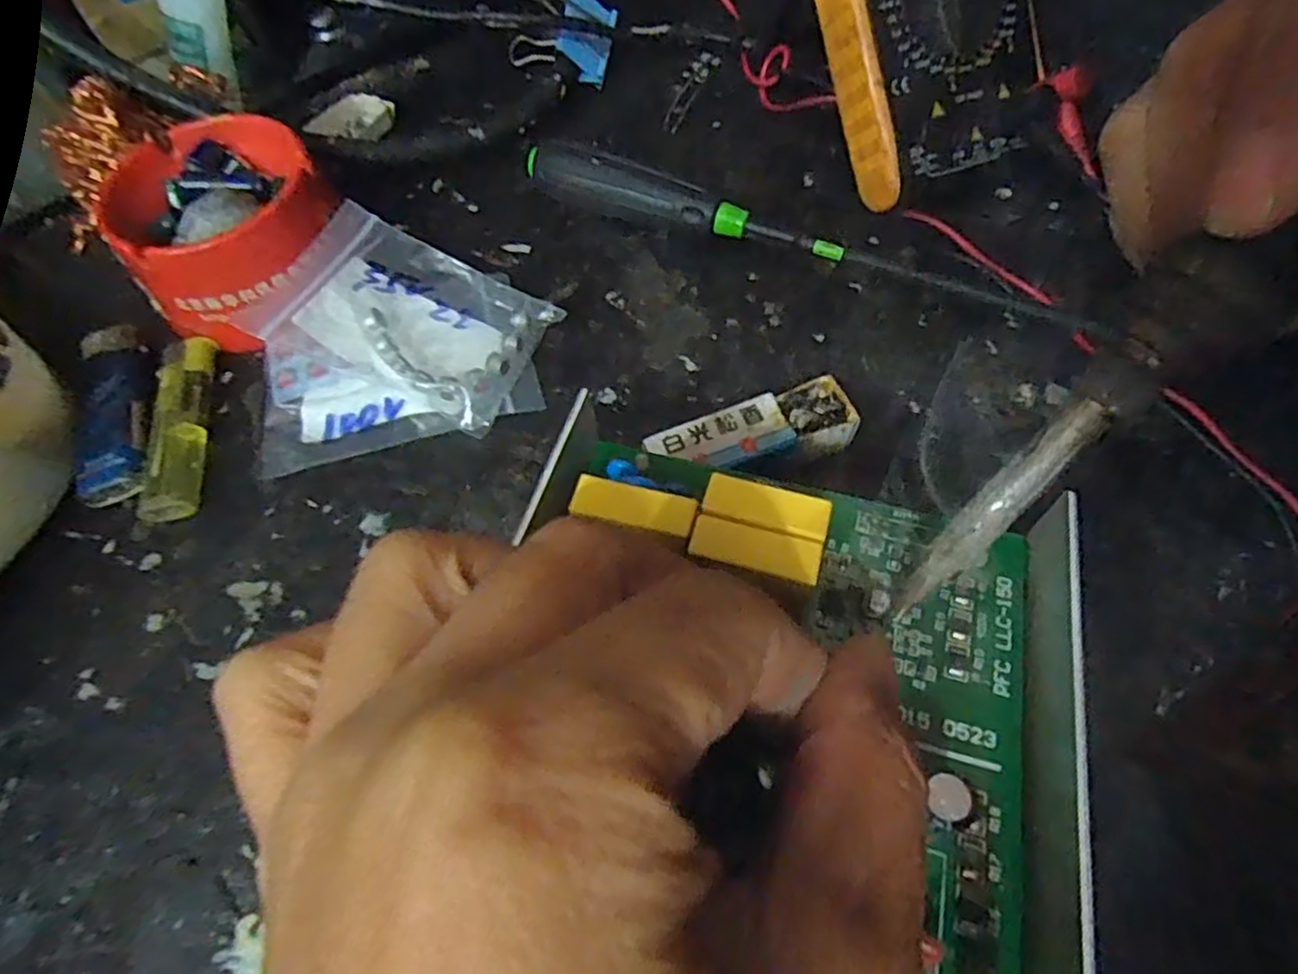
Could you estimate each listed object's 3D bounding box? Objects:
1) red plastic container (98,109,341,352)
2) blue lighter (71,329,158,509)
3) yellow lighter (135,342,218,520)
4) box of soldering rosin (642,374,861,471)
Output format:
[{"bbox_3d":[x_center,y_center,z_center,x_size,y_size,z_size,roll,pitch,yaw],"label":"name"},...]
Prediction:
[{"bbox_3d":[-0.166,-0.105,0.275,0.081,0.041,0.087,-35,65,-14],"label":"red plastic container"},{"bbox_3d":[-0.201,-0.032,0.259,0.026,0.008,0.082,-22,63,-8],"label":"blue lighter"},{"bbox_3d":[-0.173,-0.023,0.254,0.020,0.008,0.077,-13,62,-3],"label":"yellow lighter"},{"bbox_3d":[0.035,-0.014,0.229,0.066,0.020,0.025,-17,62,-6],"label":"box of soldering rosin"}]

